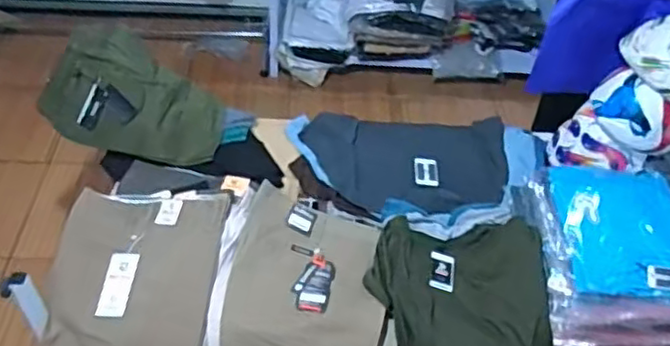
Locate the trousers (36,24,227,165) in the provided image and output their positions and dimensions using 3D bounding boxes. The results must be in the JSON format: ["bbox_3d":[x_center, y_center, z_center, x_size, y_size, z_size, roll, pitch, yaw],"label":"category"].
[{"bbox_3d":[-0.458,-0.165,1.521,0.397,0.074,0.259,23,81,-10],"label":"trousers"}]

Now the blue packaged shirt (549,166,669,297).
[{"bbox_3d":[0.568,0.098,1.257,0.247,0.027,0.336,-2,44,8],"label":"blue packaged shirt"}]

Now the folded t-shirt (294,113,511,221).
[{"bbox_3d":[0.171,-0.030,1.533,0.472,0.069,0.273,1,45,-3],"label":"folded t-shirt"}]

